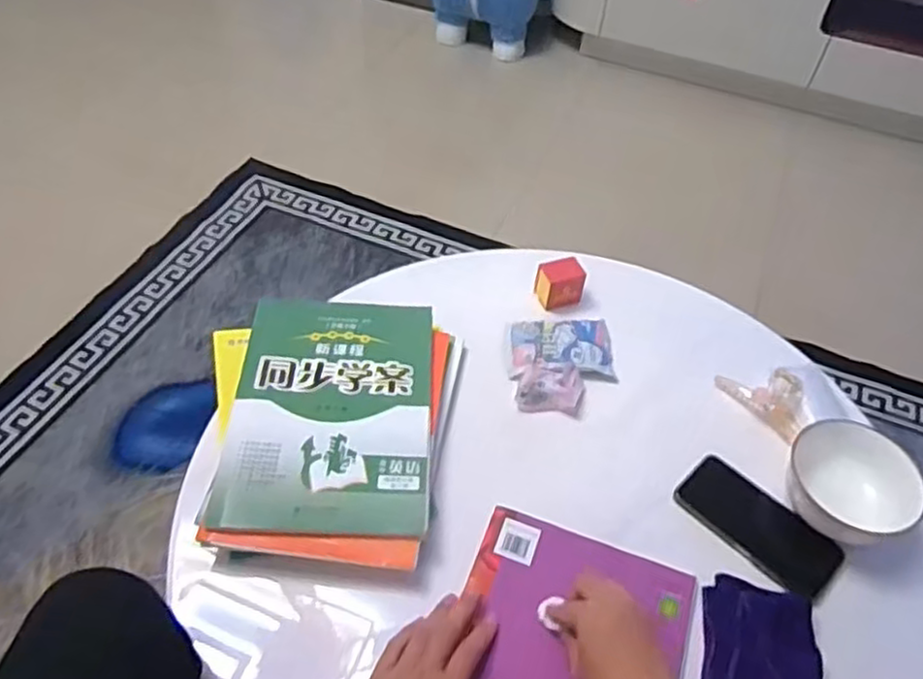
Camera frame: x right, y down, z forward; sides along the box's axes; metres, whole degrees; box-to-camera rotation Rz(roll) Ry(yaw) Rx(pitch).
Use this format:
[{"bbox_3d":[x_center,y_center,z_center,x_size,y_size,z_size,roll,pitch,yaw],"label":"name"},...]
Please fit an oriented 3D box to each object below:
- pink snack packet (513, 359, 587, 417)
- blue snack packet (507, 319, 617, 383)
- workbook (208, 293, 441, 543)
[{"bbox_3d":[0.106,0.055,0.834,0.074,0.040,0.062,14,50,8],"label":"pink snack packet"},{"bbox_3d":[0.124,0.008,0.881,0.129,0.022,0.089,0,50,-4],"label":"blue snack packet"},{"bbox_3d":[-0.138,0.070,0.767,0.208,0.017,0.287,3,50,-2],"label":"workbook"}]

